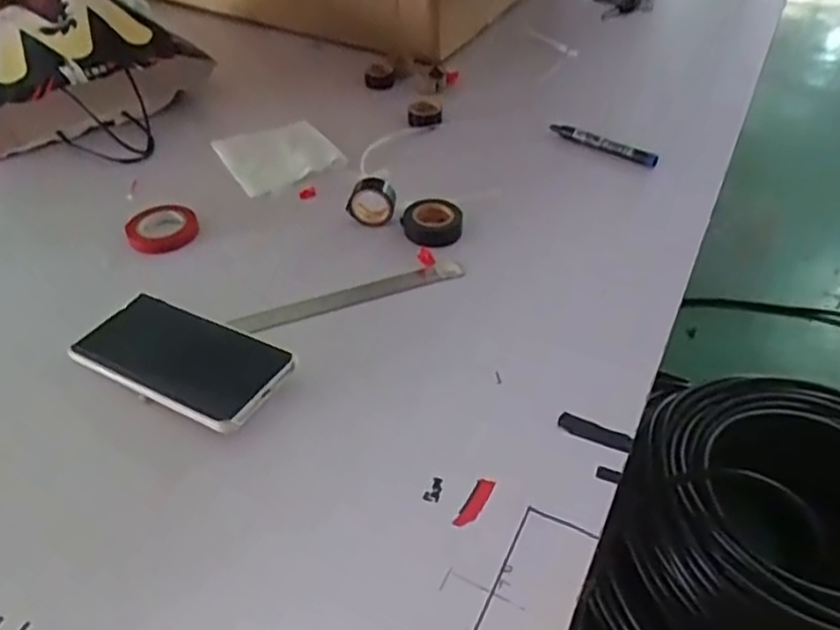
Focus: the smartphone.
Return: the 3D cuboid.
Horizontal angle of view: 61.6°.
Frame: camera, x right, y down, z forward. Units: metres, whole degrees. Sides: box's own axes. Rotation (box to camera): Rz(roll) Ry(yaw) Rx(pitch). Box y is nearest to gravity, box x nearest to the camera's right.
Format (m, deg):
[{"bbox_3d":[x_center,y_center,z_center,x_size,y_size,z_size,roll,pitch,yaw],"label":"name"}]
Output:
[{"bbox_3d":[-0.175,0.029,0.514,0.168,0.005,0.080,19,49,26],"label":"smartphone"}]

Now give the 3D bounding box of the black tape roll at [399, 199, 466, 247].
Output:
[{"bbox_3d":[0.012,-0.086,0.649,0.054,0.022,0.054,0,43,0],"label":"black tape roll"}]

